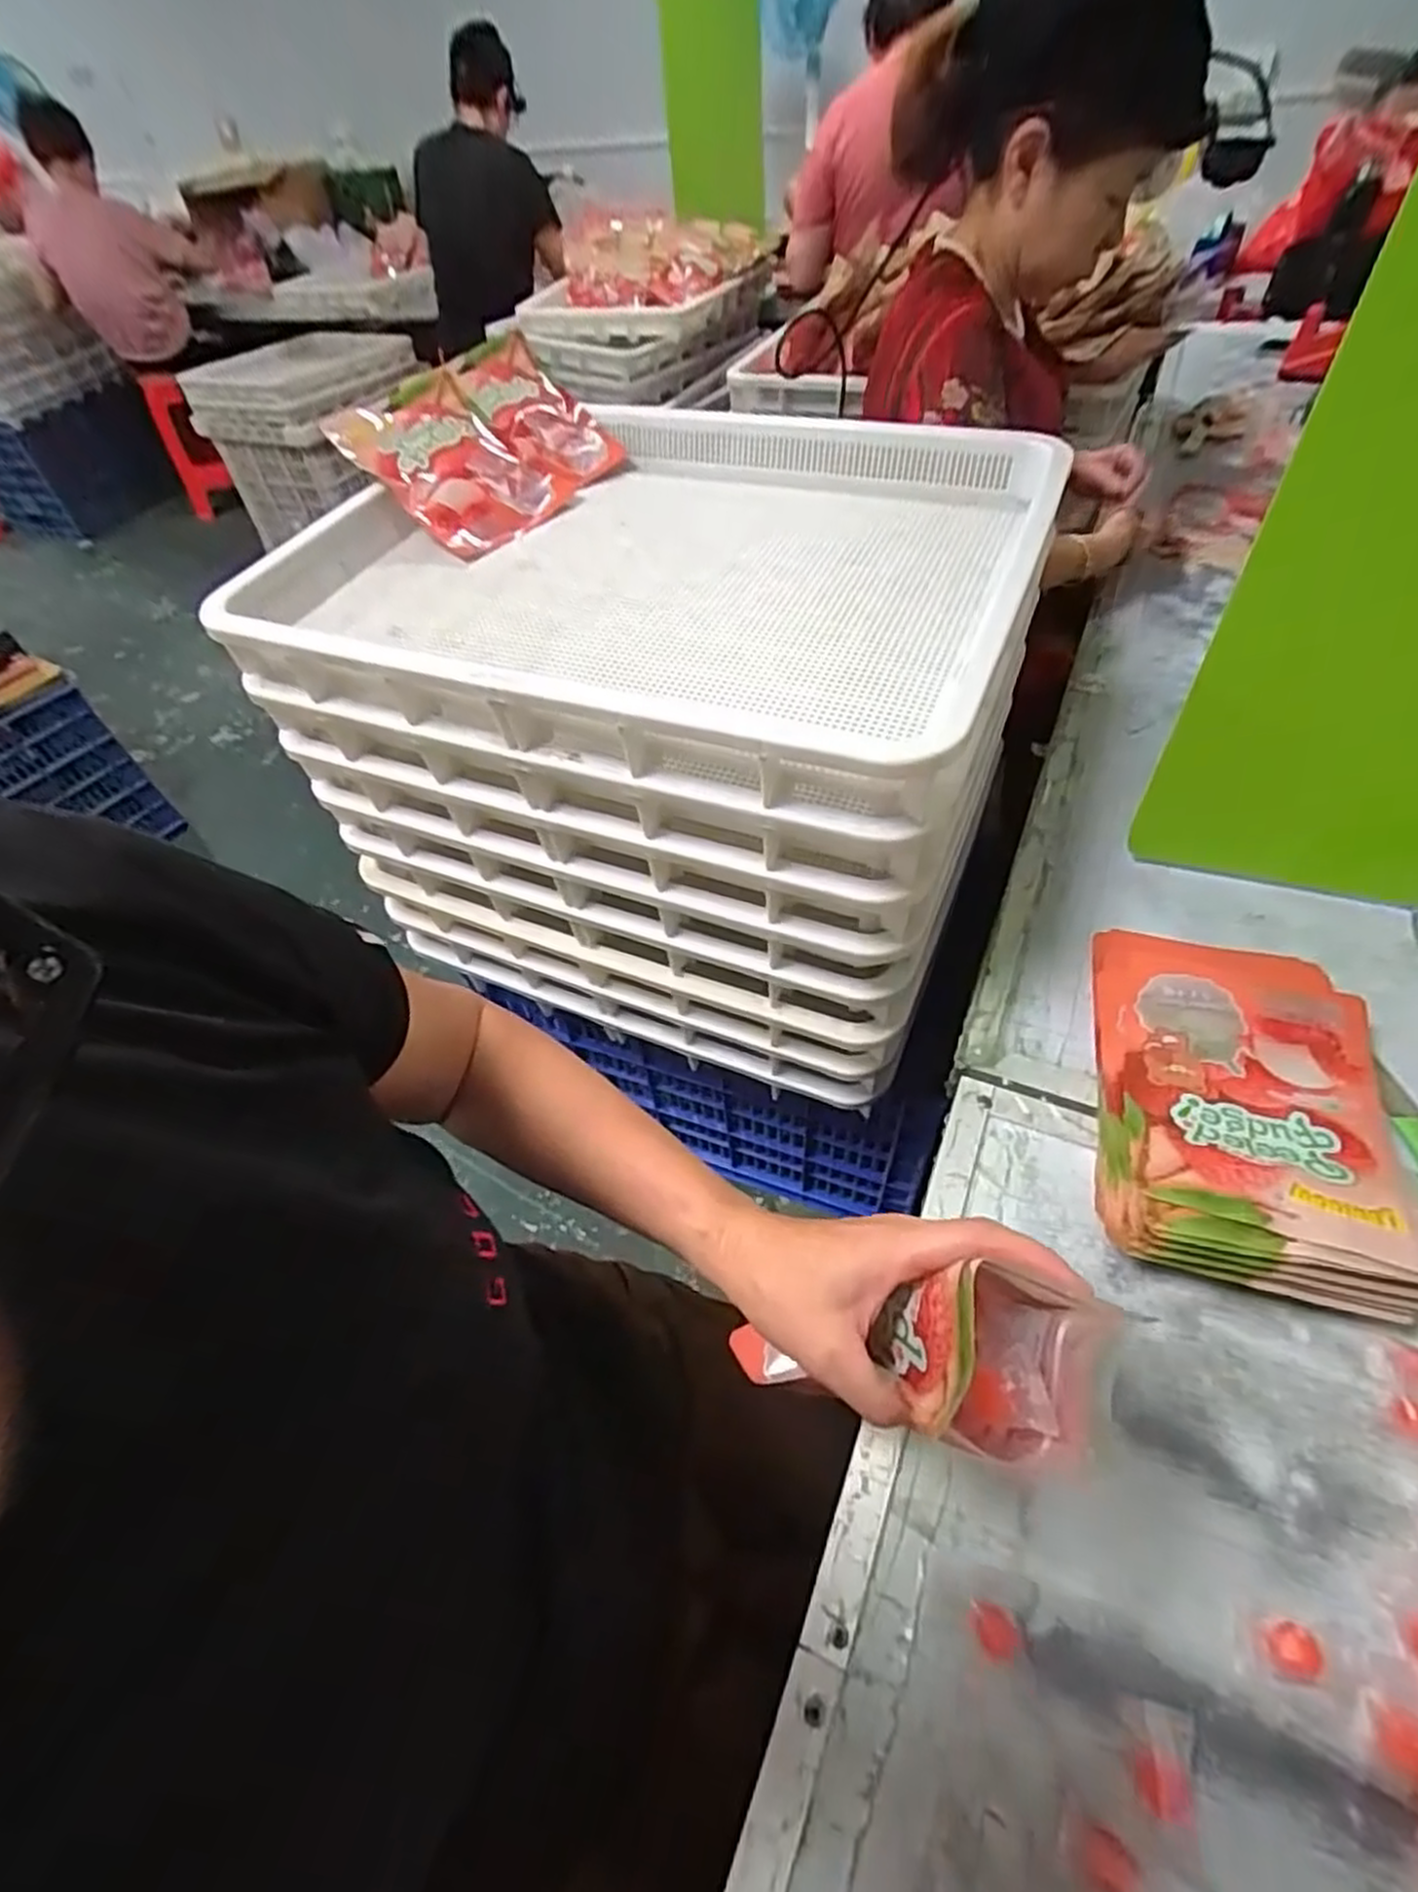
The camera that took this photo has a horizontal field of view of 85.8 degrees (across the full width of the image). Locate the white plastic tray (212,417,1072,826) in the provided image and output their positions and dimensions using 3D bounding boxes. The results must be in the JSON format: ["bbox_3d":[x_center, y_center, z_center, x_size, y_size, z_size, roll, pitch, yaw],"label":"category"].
[{"bbox_3d":[-0.043,-0.335,0.675,0.608,0.082,0.480,15,54,19],"label":"white plastic tray"}]

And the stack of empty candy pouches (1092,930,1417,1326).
[{"bbox_3d":[0.375,0.096,0.535,0.185,0.063,0.288,10,52,14],"label":"stack of empty candy pouches"}]

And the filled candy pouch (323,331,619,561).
[{"bbox_3d":[-0.232,-0.526,0.794,0.212,0.032,0.258,35,63,0],"label":"filled candy pouch"}]

